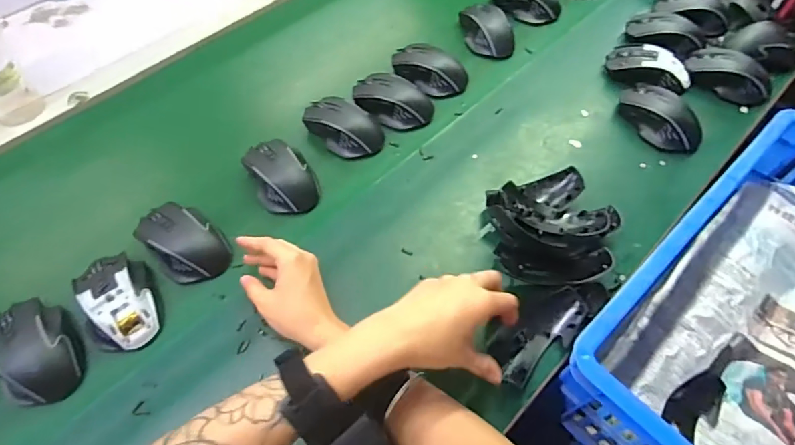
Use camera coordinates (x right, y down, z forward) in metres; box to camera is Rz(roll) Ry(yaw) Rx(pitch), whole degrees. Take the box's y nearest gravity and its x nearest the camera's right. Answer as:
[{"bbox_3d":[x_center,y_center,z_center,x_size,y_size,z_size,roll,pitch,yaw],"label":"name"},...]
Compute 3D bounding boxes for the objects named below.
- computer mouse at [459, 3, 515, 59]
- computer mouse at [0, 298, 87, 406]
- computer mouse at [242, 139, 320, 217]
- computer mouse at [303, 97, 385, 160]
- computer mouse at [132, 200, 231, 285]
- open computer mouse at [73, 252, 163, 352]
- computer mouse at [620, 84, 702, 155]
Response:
[{"bbox_3d":[0.141,-0.302,0.748,0.065,0.037,0.098,-21,61,-13],"label":"computer mouse"},{"bbox_3d":[-0.370,0.130,0.488,0.079,0.039,0.108,-32,64,-18],"label":"computer mouse"},{"bbox_3d":[-0.148,-0.061,0.602,0.073,0.043,0.113,-25,62,-15],"label":"computer mouse"},{"bbox_3d":[-0.073,-0.130,0.642,0.109,0.037,0.059,33,64,18],"label":"computer mouse"},{"bbox_3d":[-0.249,0.018,0.549,0.074,0.039,0.115,-39,66,-22],"label":"computer mouse"},{"bbox_3d":[-0.309,0.082,0.514,0.081,0.034,0.119,-22,61,-13],"label":"open computer mouse"},{"bbox_3d":[0.352,-0.142,0.638,0.063,0.036,0.122,-32,64,-18],"label":"computer mouse"}]

